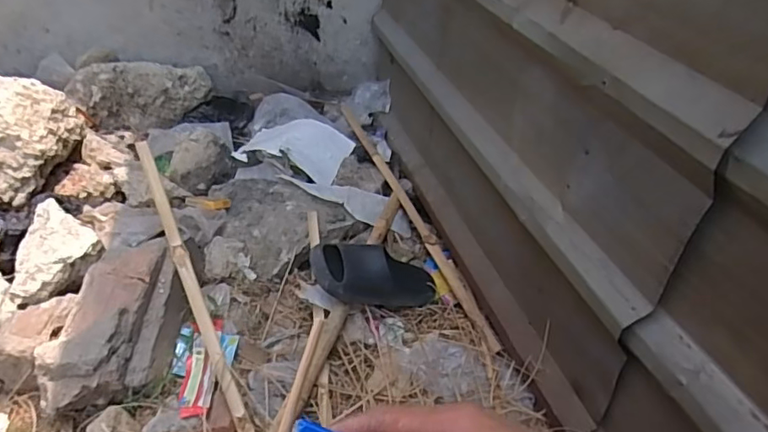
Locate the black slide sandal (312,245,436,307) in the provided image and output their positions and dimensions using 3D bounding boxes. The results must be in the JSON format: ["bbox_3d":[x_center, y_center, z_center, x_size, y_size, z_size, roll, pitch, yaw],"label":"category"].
[{"bbox_3d":[-0.013,0.111,1.079,0.279,0.100,0.133,17,27,-39],"label":"black slide sandal"}]

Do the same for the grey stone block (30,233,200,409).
[{"bbox_3d":[-0.458,0.173,0.952,0.164,0.126,0.340,3,39,0],"label":"grey stone block"}]

